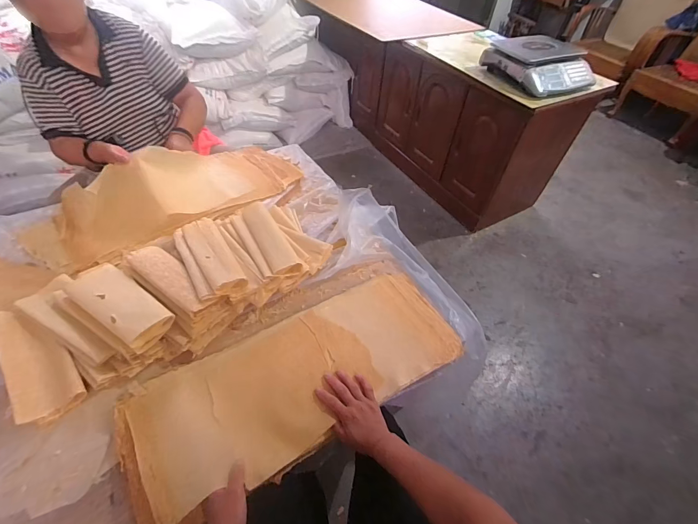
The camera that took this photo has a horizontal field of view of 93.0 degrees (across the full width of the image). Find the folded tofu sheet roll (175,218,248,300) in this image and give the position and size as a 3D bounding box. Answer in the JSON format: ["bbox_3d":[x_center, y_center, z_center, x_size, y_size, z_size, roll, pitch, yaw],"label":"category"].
[{"bbox_3d":[-0.353,-0.020,0.825,0.114,0.032,0.279,-24,55,-22],"label":"folded tofu sheet roll"}]

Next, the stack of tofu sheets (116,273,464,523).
[{"bbox_3d":[-0.086,0.229,0.722,0.711,0.051,0.287,-23,50,-26],"label":"stack of tofu sheets"}]

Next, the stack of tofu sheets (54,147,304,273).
[{"bbox_3d":[-0.517,-0.242,1.048,0.719,0.139,0.316,-35,60,-28],"label":"stack of tofu sheets"}]

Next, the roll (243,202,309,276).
[{"bbox_3d":[-0.222,-0.077,0.919,0.091,0.038,0.298,-24,55,-22],"label":"roll"}]

